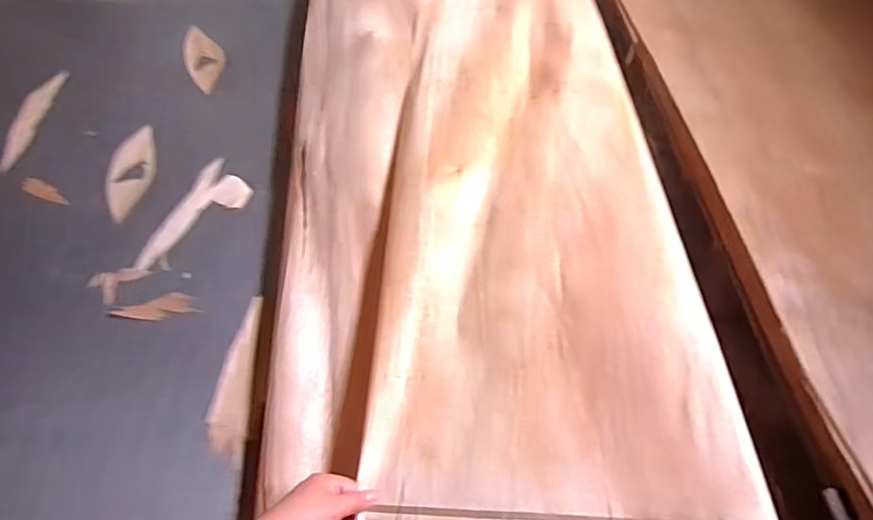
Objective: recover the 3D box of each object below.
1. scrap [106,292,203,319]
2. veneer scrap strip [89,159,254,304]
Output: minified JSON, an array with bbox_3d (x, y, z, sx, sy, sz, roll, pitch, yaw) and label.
[{"bbox_3d":[-0.402,0.068,0.791,0.112,0.007,0.039,-9,59,-14],"label":"scrap"},{"bbox_3d":[-0.401,-0.050,0.872,0.106,0.017,0.298,20,56,15],"label":"veneer scrap strip"}]

